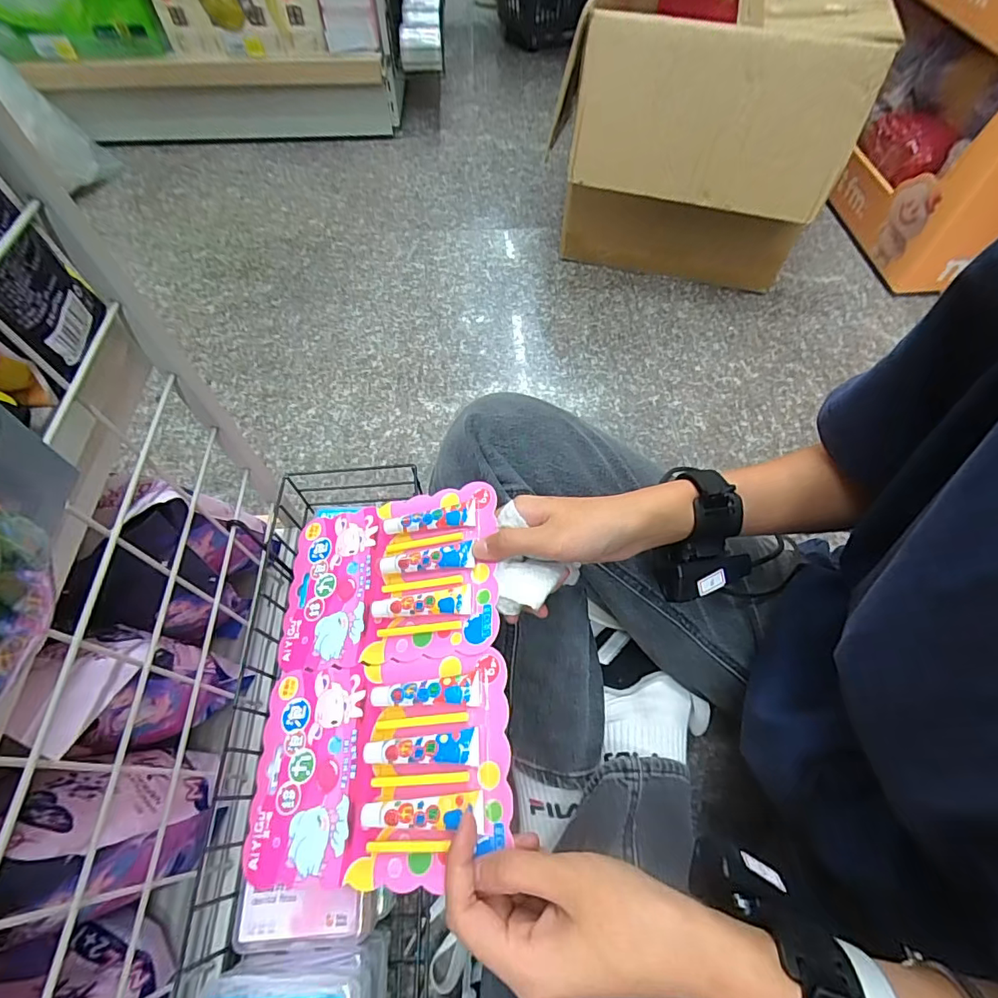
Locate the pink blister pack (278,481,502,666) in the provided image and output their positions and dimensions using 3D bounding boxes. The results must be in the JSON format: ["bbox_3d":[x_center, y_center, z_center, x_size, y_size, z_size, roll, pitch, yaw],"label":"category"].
[{"bbox_3d":[-0.087,0.057,0.373,0.176,0.012,0.125,-12,60,19],"label":"pink blister pack"}]

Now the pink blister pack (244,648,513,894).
[{"bbox_3d":[-0.081,0.167,0.311,0.179,0.011,0.124,-13,59,18],"label":"pink blister pack"}]

